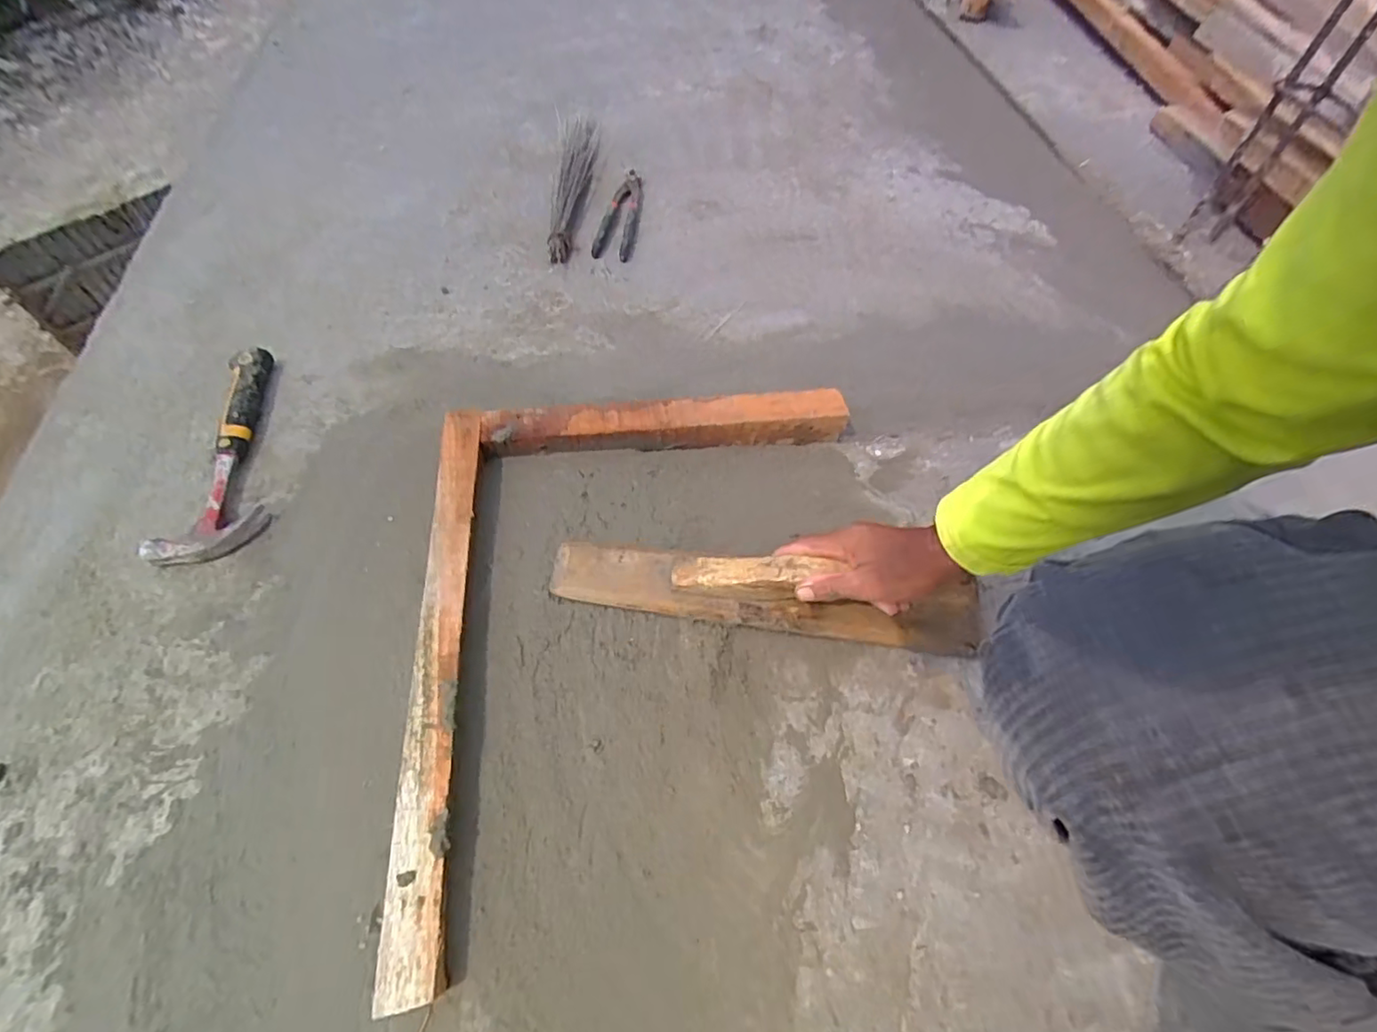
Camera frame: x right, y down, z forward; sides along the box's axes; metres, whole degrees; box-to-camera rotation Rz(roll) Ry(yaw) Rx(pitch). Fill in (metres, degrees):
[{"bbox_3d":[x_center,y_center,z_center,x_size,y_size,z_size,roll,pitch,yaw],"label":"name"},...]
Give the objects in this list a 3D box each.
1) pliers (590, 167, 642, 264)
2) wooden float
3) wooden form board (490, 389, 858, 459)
[{"bbox_3d":[-0.103,-0.474,0.947,0.054,0.023,0.213,6,56,2],"label":"pliers"},{"bbox_3d":[0.067,0.069,0.548,0.384,0.062,0.062,9,57,4],"label":"wooden float"},{"bbox_3d":[-0.022,-0.099,0.658,0.382,0.046,0.034,-4,58,-6],"label":"wooden form board"}]

